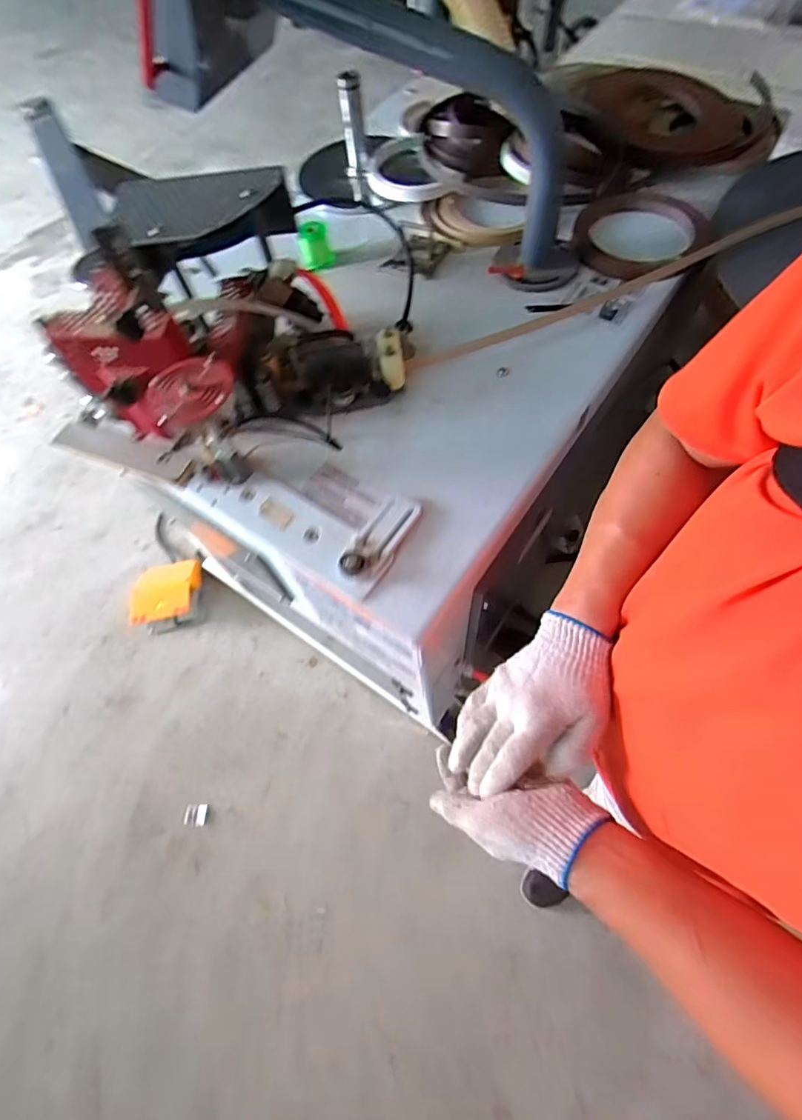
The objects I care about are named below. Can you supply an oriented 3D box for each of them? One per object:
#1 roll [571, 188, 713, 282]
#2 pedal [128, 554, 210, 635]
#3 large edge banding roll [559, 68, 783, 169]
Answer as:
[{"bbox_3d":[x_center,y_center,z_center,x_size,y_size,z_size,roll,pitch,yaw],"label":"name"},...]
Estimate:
[{"bbox_3d":[0.453,-0.613,0.942,0.242,0.034,0.252,-2,64,4],"label":"roll"},{"bbox_3d":[-0.718,0.099,1.570,0.196,0.138,0.214,-12,64,-2],"label":"pedal"},{"bbox_3d":[0.567,-0.992,1.084,0.409,0.051,0.423,-1,64,3],"label":"large edge banding roll"}]

